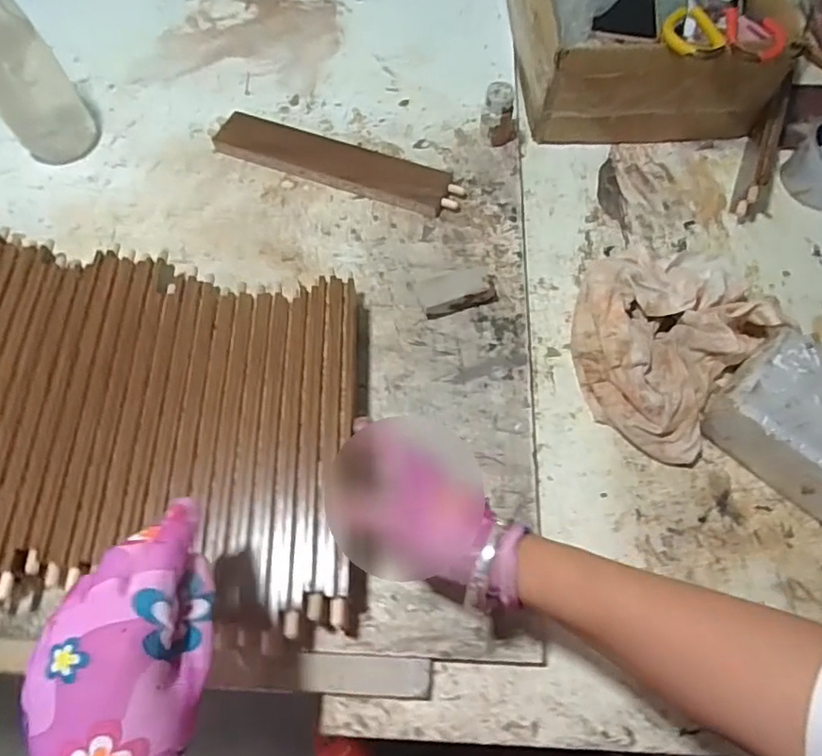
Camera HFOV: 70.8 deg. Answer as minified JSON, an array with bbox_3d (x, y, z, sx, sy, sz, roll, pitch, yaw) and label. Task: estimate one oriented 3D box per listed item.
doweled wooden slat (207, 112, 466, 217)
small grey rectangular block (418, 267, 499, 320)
[{"bbox_3d":[-0.080,-0.228,0.609,0.273,0.015,0.059,20,67,10],"label":"doweled wooden slat"},{"bbox_3d":[0.046,-0.082,0.534,0.072,0.025,0.038,-10,65,-4],"label":"small grey rectangular block"}]

